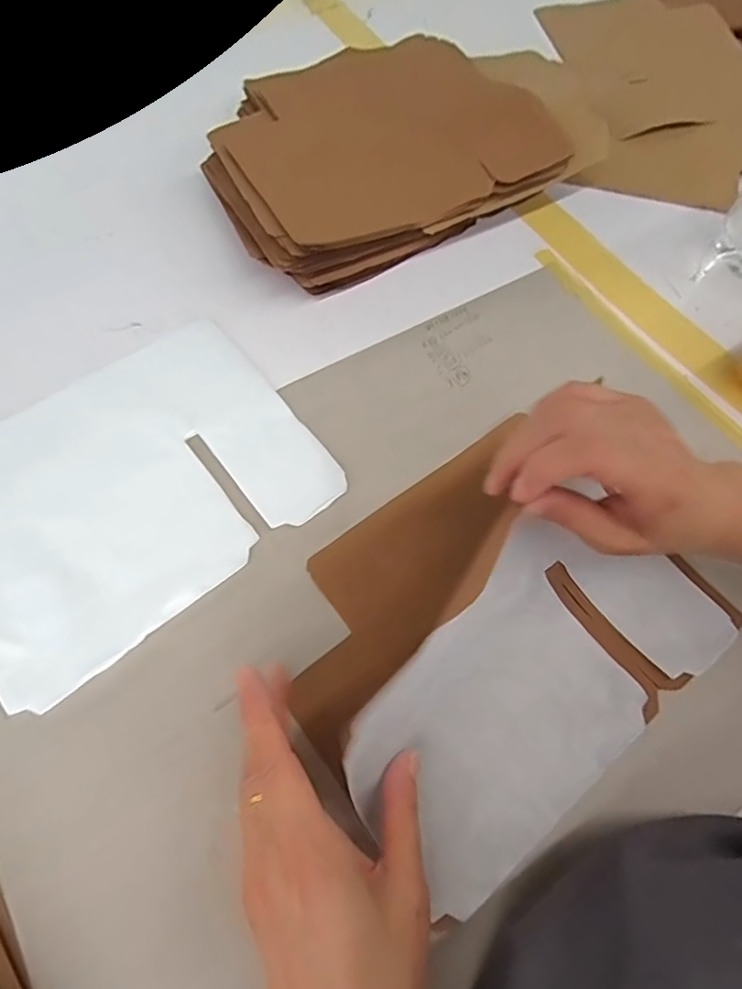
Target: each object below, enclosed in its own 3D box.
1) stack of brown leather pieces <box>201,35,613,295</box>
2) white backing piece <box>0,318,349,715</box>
[{"bbox_3d":[0.019,-0.302,0.483,0.317,0.073,0.224,-25,69,-14],"label":"stack of brown leather pieces"},{"bbox_3d":[-0.157,-0.005,0.360,0.230,0.006,0.182,-37,72,-18],"label":"white backing piece"}]

